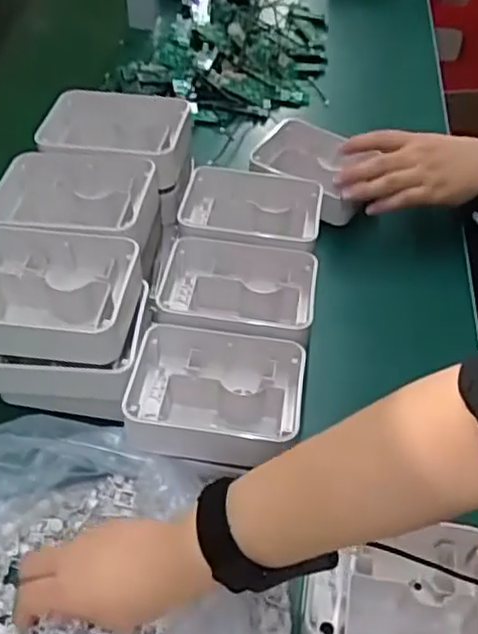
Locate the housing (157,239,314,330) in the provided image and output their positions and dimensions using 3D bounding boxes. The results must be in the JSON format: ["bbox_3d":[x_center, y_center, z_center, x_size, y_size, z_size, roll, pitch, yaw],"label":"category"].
[{"bbox_3d":[-0.004,-0.018,0.596,0.136,0.048,0.094,8,51,4],"label":"housing"}]

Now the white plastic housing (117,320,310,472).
[{"bbox_3d":[-0.018,0.065,0.530,0.132,0.050,0.105,6,51,2],"label":"white plastic housing"}]

